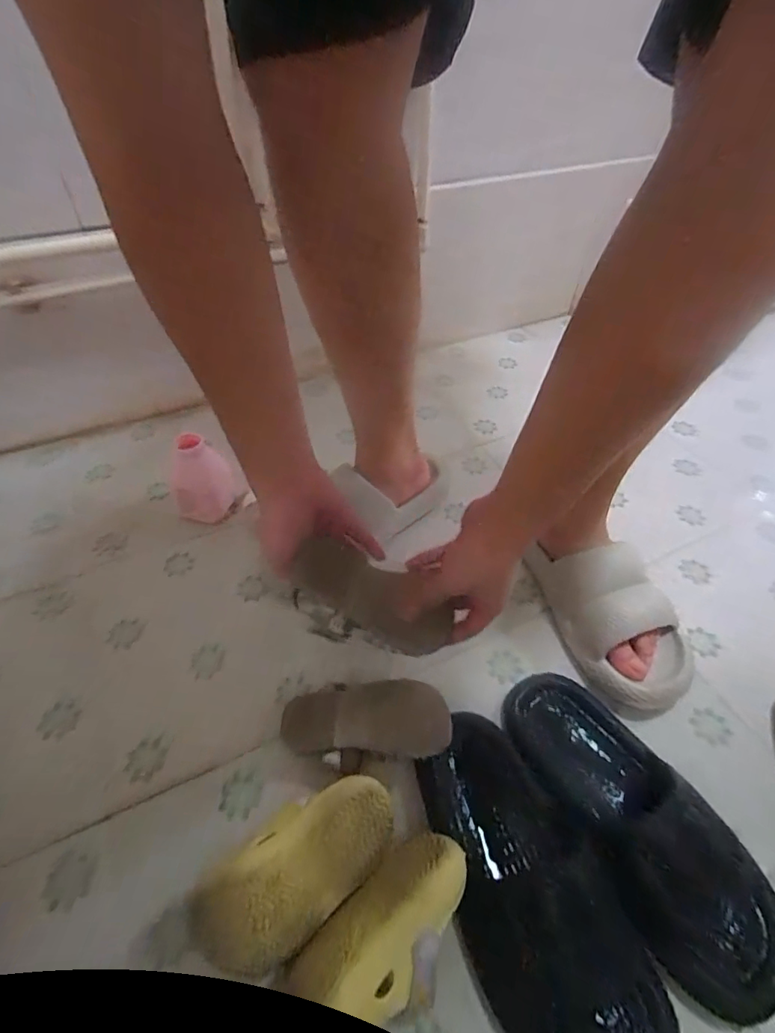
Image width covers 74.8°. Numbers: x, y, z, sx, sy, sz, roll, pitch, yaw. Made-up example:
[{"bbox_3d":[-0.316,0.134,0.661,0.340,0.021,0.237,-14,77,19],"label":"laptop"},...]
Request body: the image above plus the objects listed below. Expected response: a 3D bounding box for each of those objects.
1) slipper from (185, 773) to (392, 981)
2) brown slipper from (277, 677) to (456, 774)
[{"bbox_3d":[-0.072,0.285,0.409,0.163,0.047,0.081,-30,54,-27],"label":"slipper"},{"bbox_3d":[-0.021,0.199,0.489,0.158,0.055,0.078,6,47,4],"label":"brown slipper"}]

